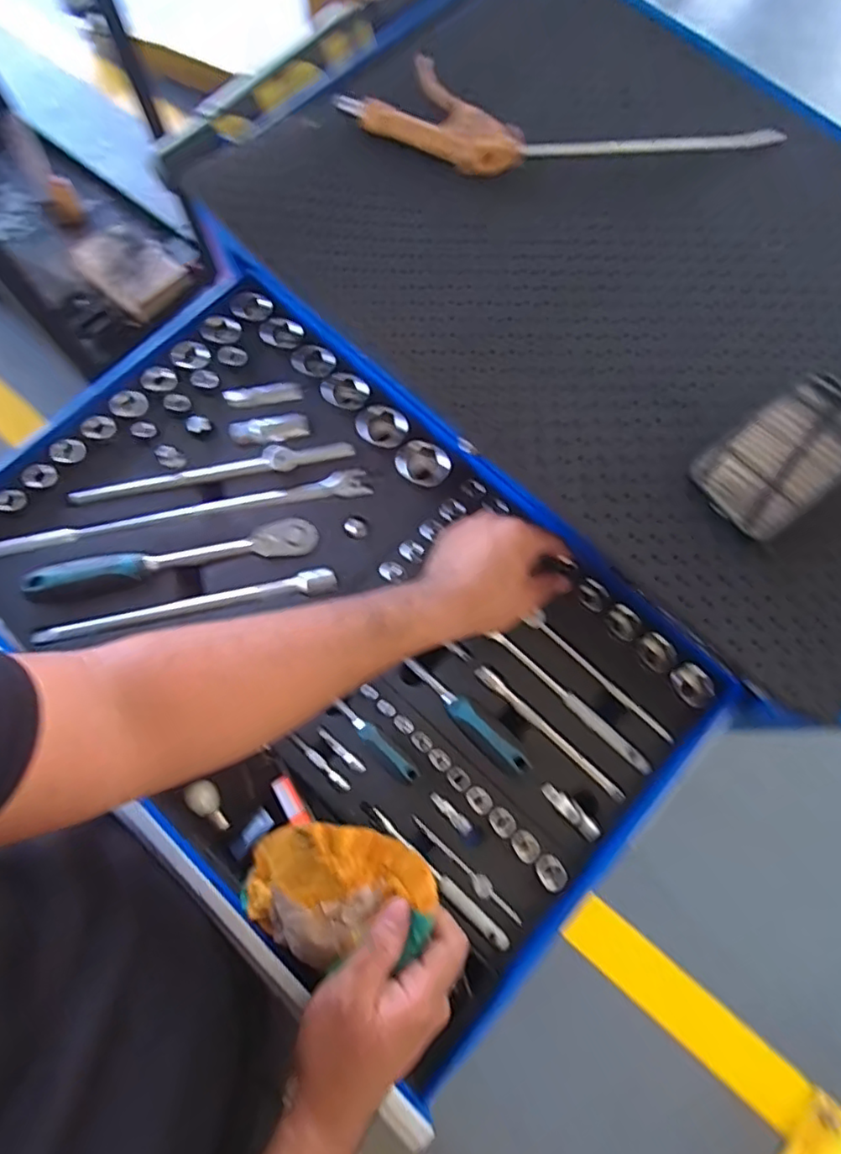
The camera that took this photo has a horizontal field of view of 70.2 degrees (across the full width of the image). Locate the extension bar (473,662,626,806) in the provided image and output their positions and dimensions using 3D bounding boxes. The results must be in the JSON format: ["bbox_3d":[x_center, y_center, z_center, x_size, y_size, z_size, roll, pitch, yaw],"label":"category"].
[{"bbox_3d":[0.103,0.125,0.483,0.147,0.011,0.012,43,79,10],"label":"extension bar"}]

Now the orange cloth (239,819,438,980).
[{"bbox_3d":[-0.059,0.218,0.407,0.129,0.060,0.091,13,76,3],"label":"orange cloth"}]

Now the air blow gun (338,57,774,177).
[{"bbox_3d":[0.130,-0.409,0.547,0.406,0.022,0.118,10,76,2],"label":"air blow gun"}]

